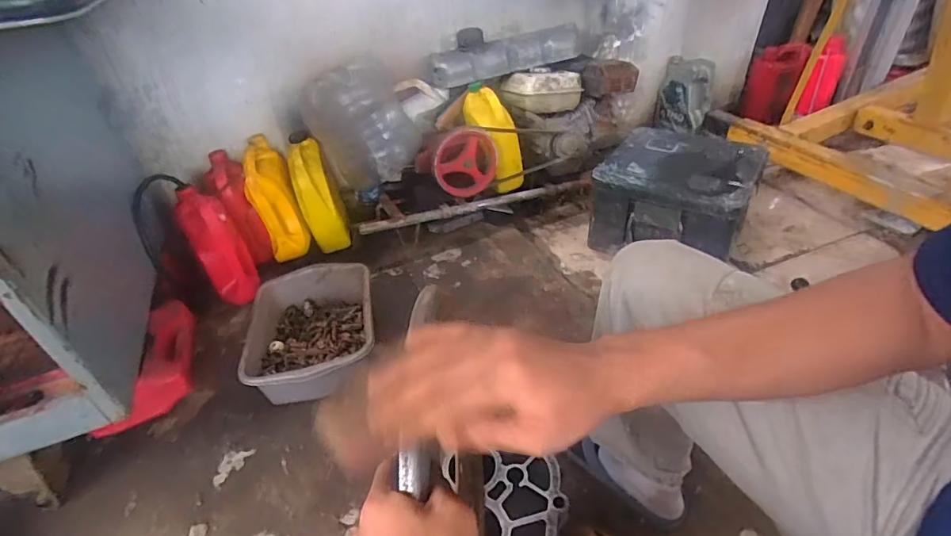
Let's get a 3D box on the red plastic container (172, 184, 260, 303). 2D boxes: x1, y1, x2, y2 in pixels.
[{"bbox_3d":[-0.642,-0.055,1.211,0.112,0.313,0.107,-34,24,-35],"label":"red plastic container"}]

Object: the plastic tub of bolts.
[{"bbox_3d":[-0.365,0.150,1.088,0.272,0.129,0.350,-11,37,-8],"label":"plastic tub of bolts"}]

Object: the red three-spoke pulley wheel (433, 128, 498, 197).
[{"bbox_3d":[-0.019,-0.298,1.364,0.194,0.182,0.048,-17,38,-15],"label":"red three-spoke pulley wheel"}]

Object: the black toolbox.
[{"bbox_3d":[0.565,-0.207,1.363,0.370,0.228,0.367,19,43,29],"label":"black toolbox"}]

